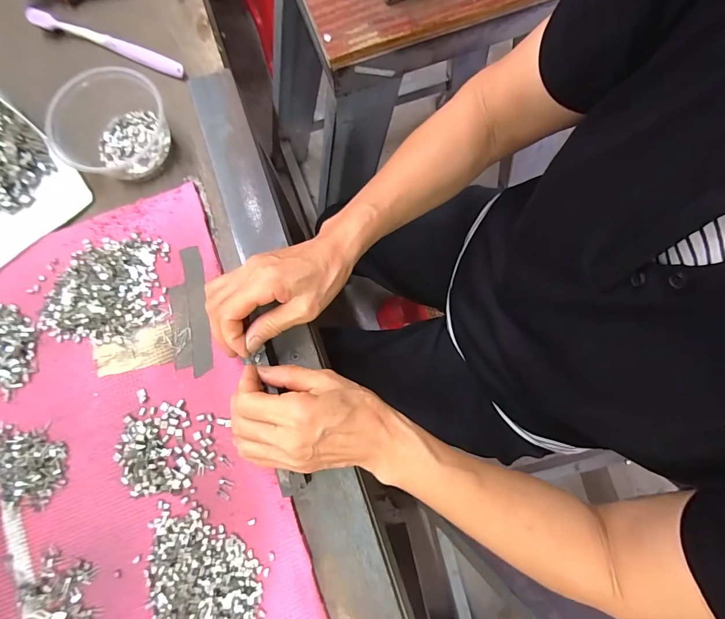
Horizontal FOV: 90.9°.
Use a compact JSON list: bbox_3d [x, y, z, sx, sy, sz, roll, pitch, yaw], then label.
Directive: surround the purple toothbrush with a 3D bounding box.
[{"bbox_3d":[-0.279,-0.292,0.388,0.180,0.013,0.018,23,80,4],"label":"purple toothbrush"}]

